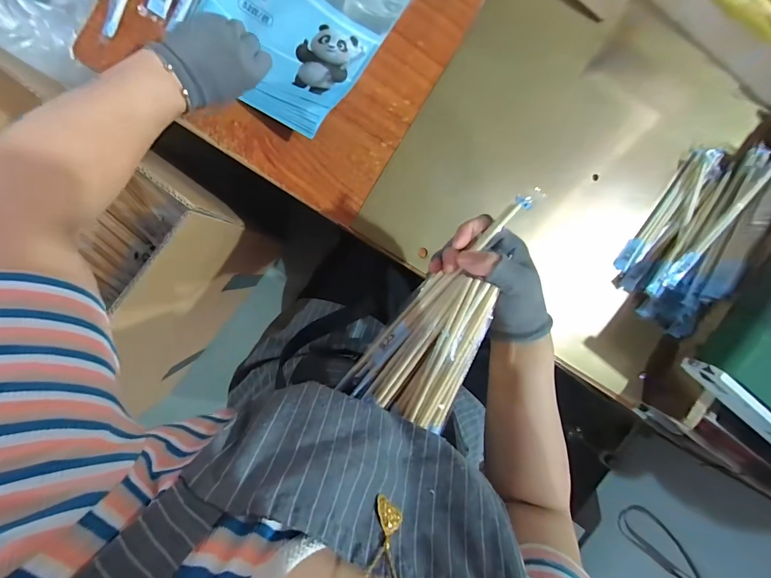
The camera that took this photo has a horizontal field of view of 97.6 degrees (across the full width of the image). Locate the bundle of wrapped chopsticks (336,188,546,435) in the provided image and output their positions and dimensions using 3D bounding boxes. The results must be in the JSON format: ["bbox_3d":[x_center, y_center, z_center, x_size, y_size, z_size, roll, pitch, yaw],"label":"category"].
[{"bbox_3d":[0.066,0.028,0.325,0.090,0.060,0.249,32,100,-10],"label":"bundle of wrapped chopsticks"}]

